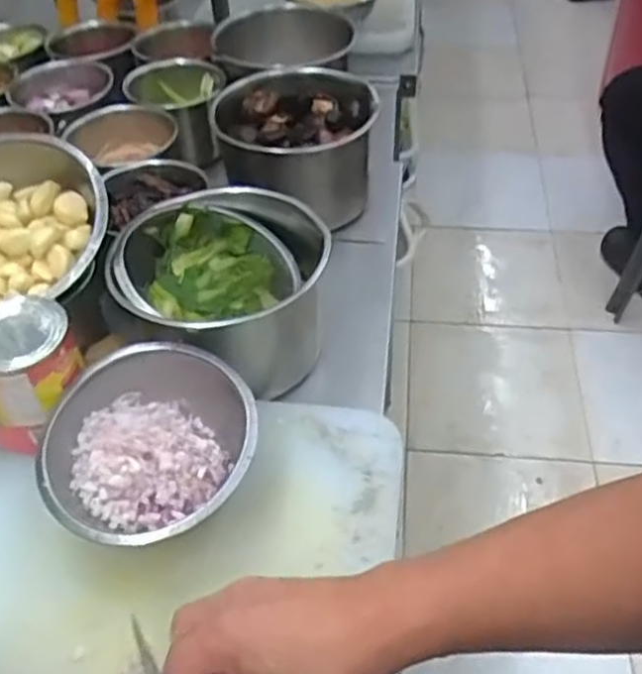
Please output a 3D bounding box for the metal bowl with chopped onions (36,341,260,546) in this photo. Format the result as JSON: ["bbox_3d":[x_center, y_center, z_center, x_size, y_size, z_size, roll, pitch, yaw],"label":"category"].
[{"bbox_3d":[-0.117,0.080,0.504,0.138,0.062,0.142,-2,46,2],"label":"metal bowl with chopped onions"}]

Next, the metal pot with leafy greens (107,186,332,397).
[{"bbox_3d":[-0.079,-0.038,0.614,0.170,0.116,0.161,-2,46,2],"label":"metal pot with leafy greens"}]

